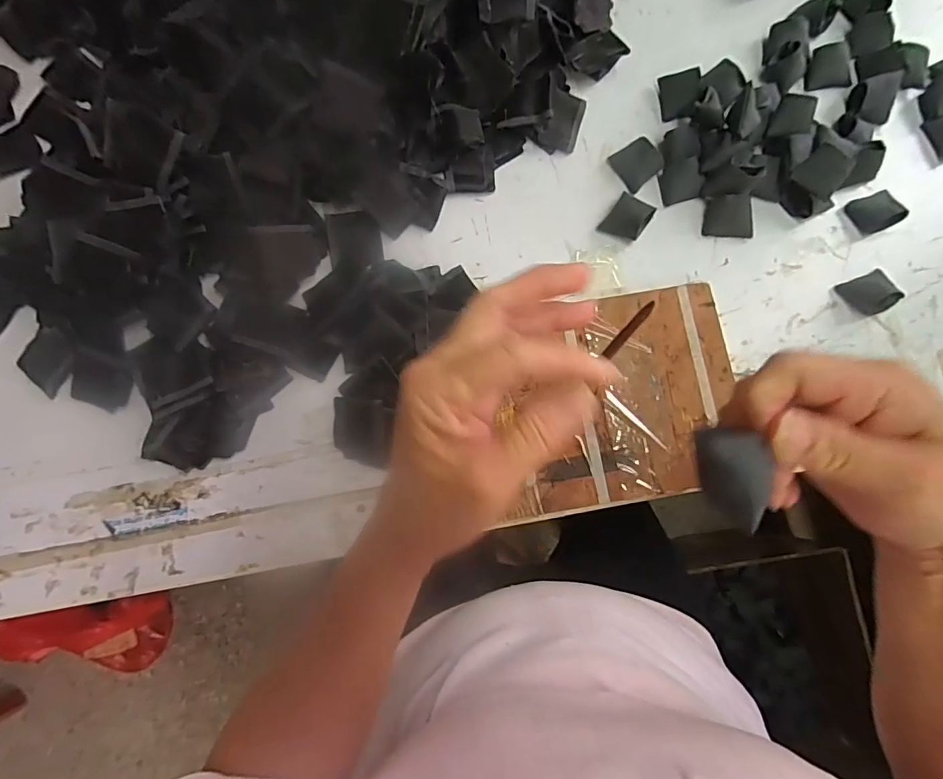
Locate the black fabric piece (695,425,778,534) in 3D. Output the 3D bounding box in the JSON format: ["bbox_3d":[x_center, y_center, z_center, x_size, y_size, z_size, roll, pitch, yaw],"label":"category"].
[{"bbox_3d":[0.102,0.033,0.184,0.022,0.014,0.037,-7,81,0],"label":"black fabric piece"}]

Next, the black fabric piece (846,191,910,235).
[{"bbox_3d":[0.375,-0.165,0.443,0.041,0.018,0.035,-22,81,-3],"label":"black fabric piece"}]

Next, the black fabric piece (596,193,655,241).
[{"bbox_3d":[0.146,-0.160,0.447,0.035,0.012,0.044,36,83,6],"label":"black fabric piece"}]

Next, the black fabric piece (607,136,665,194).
[{"bbox_3d":[0.157,-0.214,0.456,0.037,0.009,0.041,-35,87,24],"label":"black fabric piece"}]

